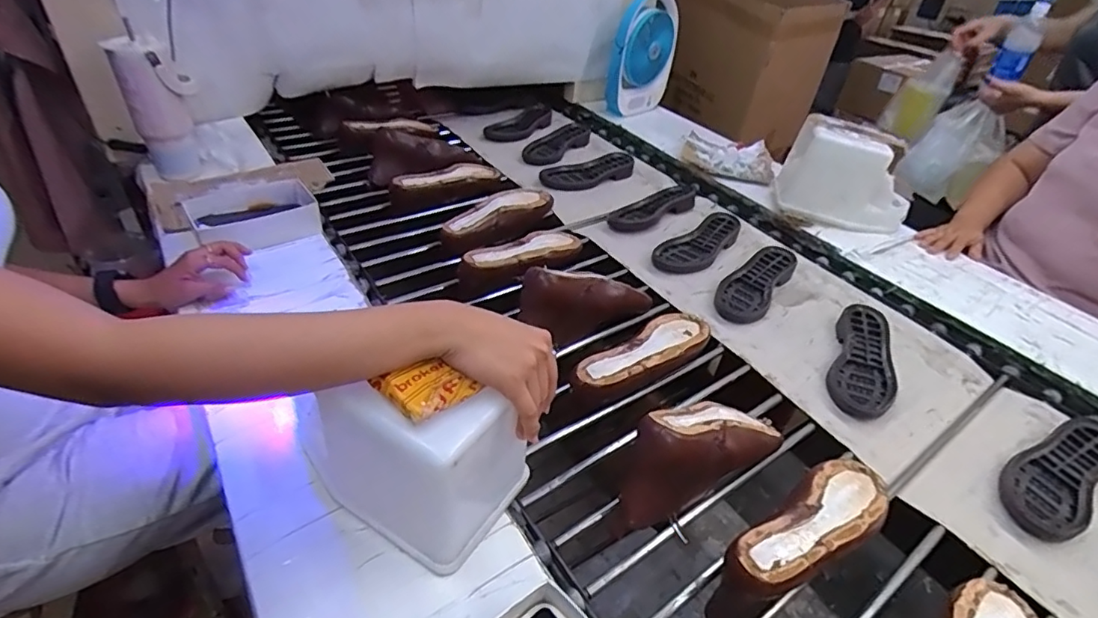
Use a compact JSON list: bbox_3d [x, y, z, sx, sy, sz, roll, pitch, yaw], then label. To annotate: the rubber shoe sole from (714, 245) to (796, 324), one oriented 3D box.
[{"bbox_3d":[0.366,-0.052,0.988,0.087,0.034,0.225,28,42,25],"label":"rubber shoe sole"}]

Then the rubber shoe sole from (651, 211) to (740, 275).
[{"bbox_3d":[0.288,-0.131,1.064,0.085,0.031,0.228,34,45,30],"label":"rubber shoe sole"}]

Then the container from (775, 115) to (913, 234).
[{"bbox_3d":[0.602,-0.263,1.135,0.252,0.195,0.128,9,38,3],"label":"container"}]

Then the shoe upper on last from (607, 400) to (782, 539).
[{"bbox_3d":[0.165,0.162,0.642,0.229,0.102,0.074,-17,44,-28],"label":"shoe upper on last"}]

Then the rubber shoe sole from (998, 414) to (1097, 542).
[{"bbox_3d":[0.657,0.200,0.711,0.256,0.040,0.085,-21,46,-32],"label":"rubber shoe sole"}]

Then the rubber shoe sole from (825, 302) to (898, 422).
[{"bbox_3d":[0.475,0.076,0.838,0.084,0.041,0.225,21,40,18],"label":"rubber shoe sole"}]

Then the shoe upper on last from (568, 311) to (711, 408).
[{"bbox_3d":[0.127,0.074,0.774,0.236,0.061,0.067,-21,45,-31],"label":"shoe upper on last"}]

